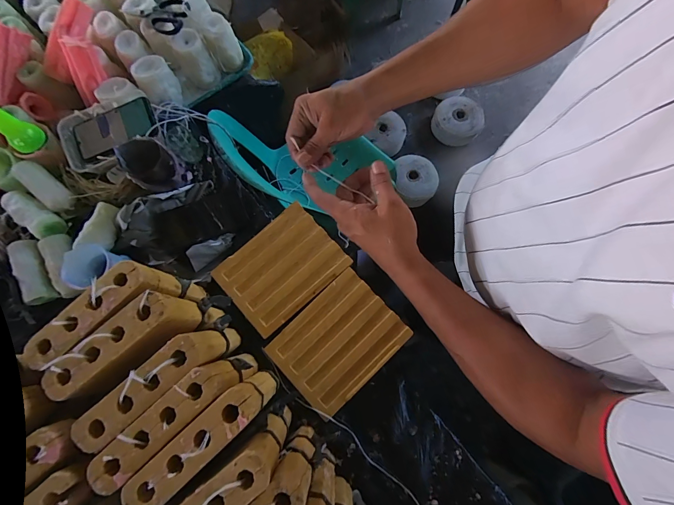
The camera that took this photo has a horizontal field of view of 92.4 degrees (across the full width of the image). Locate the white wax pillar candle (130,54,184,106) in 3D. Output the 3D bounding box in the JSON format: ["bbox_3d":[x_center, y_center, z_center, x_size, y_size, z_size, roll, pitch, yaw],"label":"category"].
[{"bbox_3d":[-0.377,-0.360,0.685,0.075,0.082,0.065,-26,77,-5],"label":"white wax pillar candle"}]

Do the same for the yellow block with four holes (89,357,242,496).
[{"bbox_3d":[-0.203,0.207,0.398,0.163,0.074,0.042,-43,79,-9],"label":"yellow block with four holes"}]

